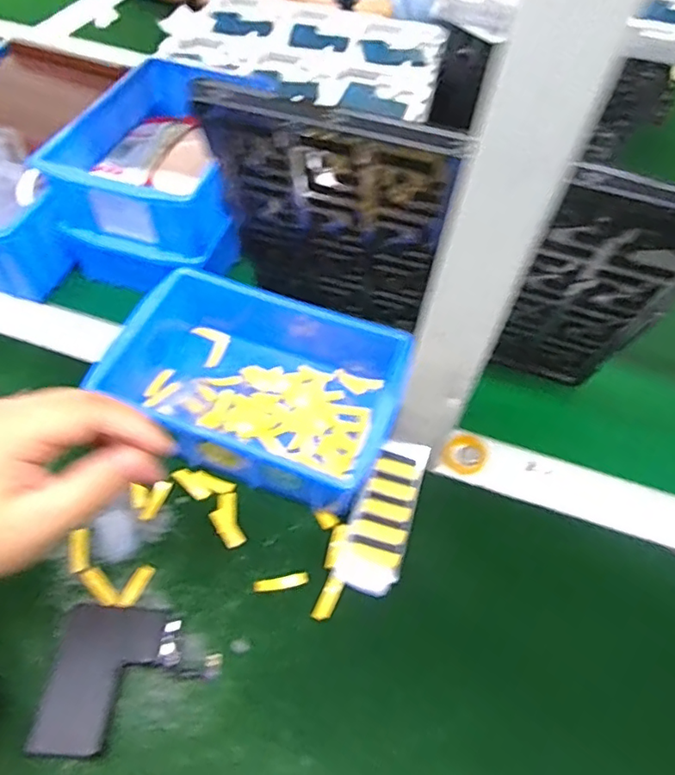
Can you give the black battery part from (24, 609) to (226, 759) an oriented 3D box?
[{"bbox_3d":[-0.117,0.167,0.329,0.091,0.013,0.074,3,54,-3],"label":"black battery part"}]

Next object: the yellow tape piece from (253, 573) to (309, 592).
[{"bbox_3d":[-0.036,0.127,0.371,0.036,0.004,0.008,-9,60,-8],"label":"yellow tape piece"}]

